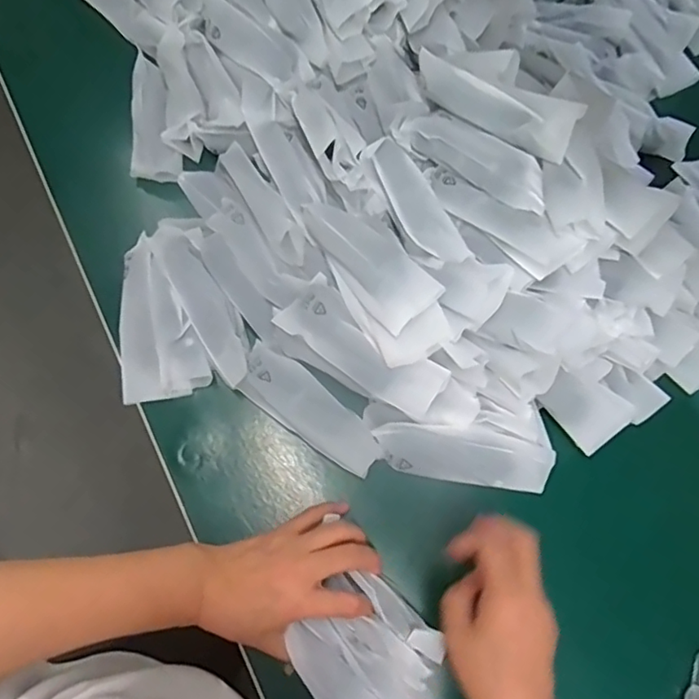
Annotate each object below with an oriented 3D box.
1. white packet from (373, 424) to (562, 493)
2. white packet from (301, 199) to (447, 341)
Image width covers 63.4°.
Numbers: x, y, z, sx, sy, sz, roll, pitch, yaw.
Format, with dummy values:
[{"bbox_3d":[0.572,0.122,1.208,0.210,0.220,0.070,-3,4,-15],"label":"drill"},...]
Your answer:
[{"bbox_3d":[0.099,0.092,0.490,0.148,0.022,0.046,6,73,1],"label":"white packet"},{"bbox_3d":[0.013,-0.081,0.489,0.054,0.020,0.146,-49,66,20],"label":"white packet"}]

